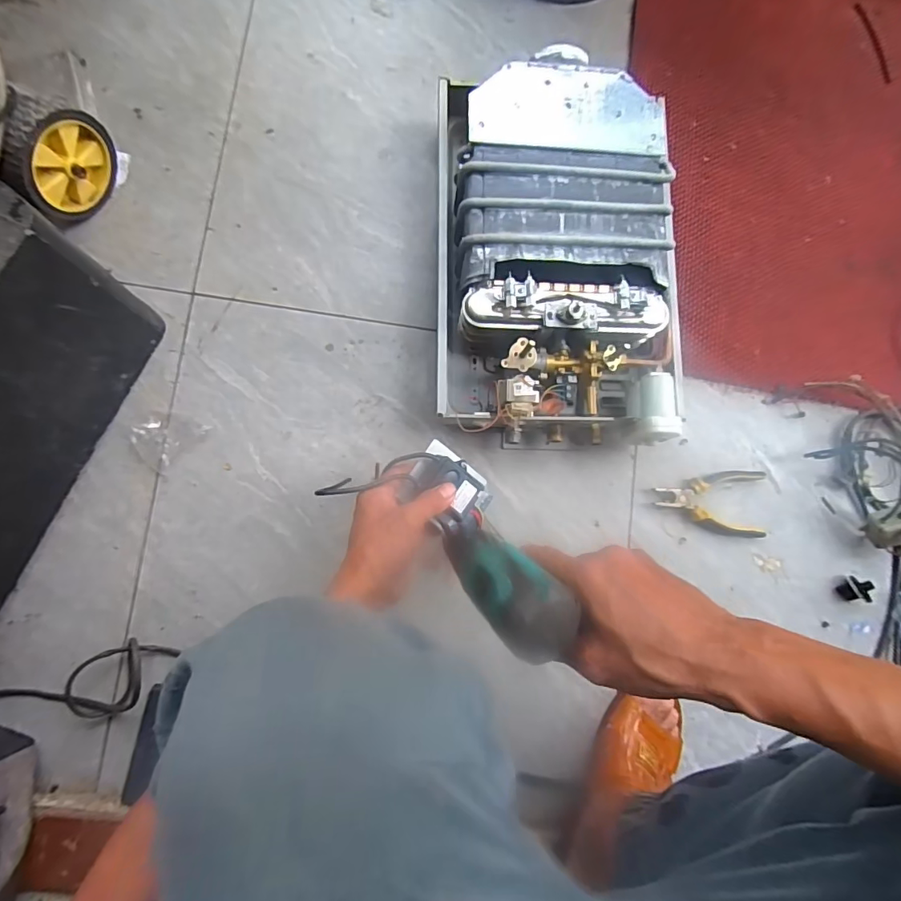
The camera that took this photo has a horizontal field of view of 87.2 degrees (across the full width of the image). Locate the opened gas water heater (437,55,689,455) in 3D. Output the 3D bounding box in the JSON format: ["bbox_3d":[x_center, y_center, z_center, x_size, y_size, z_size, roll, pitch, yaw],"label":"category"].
[{"bbox_3d":[0.130,-0.238,0.592,0.292,0.115,0.455,0,84,-6],"label":"opened gas water heater"}]

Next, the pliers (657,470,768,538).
[{"bbox_3d":[0.347,0.068,0.624,0.153,0.025,0.089,4,83,-5],"label":"pliers"}]

